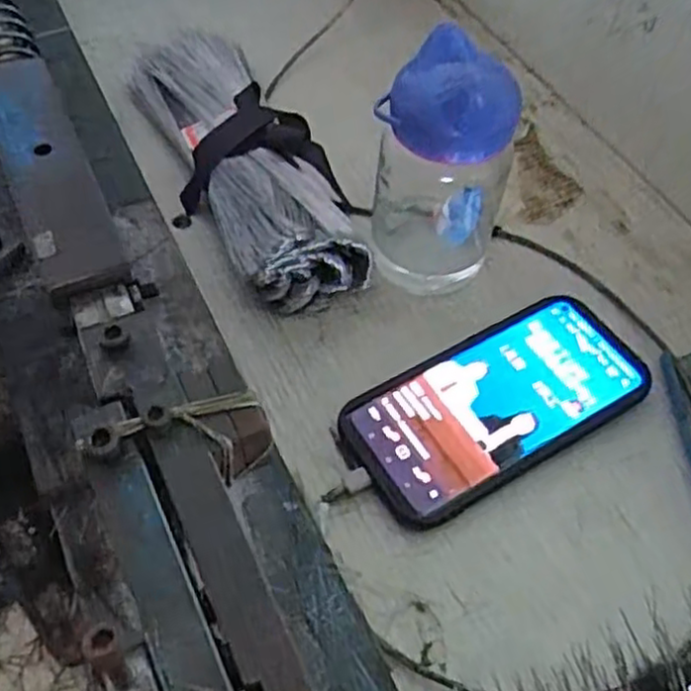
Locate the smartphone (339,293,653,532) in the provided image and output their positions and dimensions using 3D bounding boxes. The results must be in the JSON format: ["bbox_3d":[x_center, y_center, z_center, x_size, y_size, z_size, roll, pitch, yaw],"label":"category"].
[{"bbox_3d":[0.084,0.031,0.400,0.164,0.013,0.080,-24,59,-17],"label":"smartphone"}]

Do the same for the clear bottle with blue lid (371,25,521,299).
[{"bbox_3d":[0.052,-0.095,0.405,0.071,0.143,0.057,13,56,7],"label":"clear bottle with blue lid"}]

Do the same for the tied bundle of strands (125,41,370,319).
[{"bbox_3d":[-0.070,-0.127,0.482,0.091,0.060,0.250,-24,59,-17],"label":"tied bundle of strands"}]

